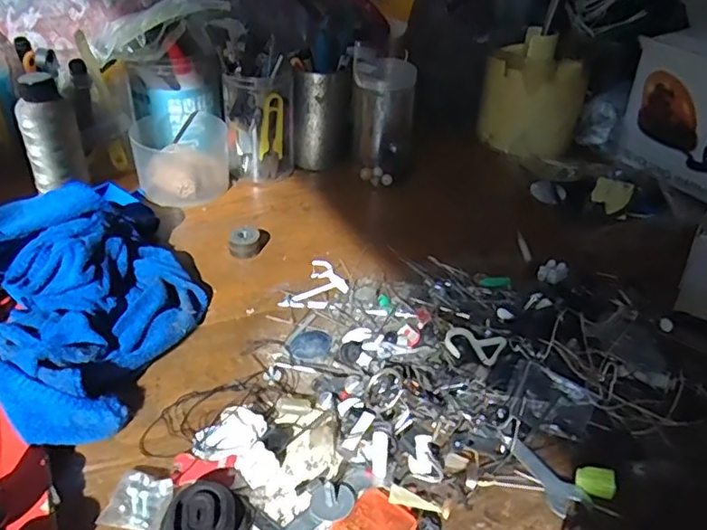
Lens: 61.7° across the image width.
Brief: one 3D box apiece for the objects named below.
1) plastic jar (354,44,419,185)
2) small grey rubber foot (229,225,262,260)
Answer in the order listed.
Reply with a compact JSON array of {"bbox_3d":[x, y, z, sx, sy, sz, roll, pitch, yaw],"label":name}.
[{"bbox_3d":[0.032,-0.163,0.642,0.063,0.131,0.059,2,35,-2],"label":"plastic jar"},{"bbox_3d":[-0.099,-0.020,0.542,0.028,0.023,0.022,-3,36,-9],"label":"small grey rubber foot"}]

